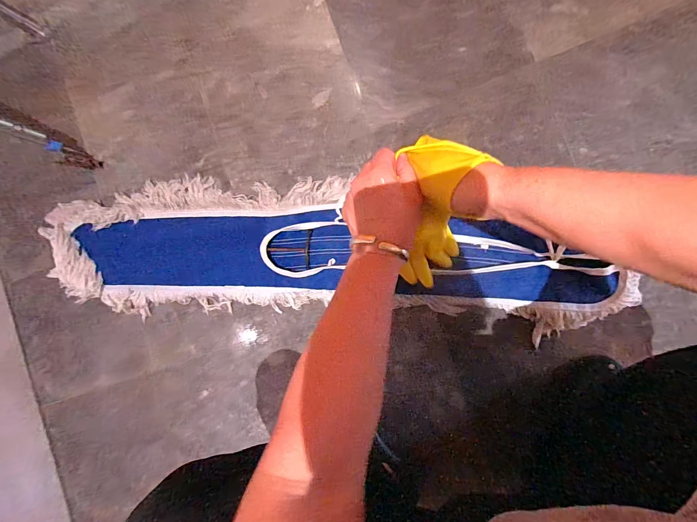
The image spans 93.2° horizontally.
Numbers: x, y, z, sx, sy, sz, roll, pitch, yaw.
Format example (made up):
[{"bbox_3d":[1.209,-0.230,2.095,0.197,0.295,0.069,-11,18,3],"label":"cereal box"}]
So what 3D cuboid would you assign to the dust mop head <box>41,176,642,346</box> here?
[{"bbox_3d":[-0.095,-0.021,0.619,1.051,0.060,0.255,3,93,9],"label":"dust mop head"}]

